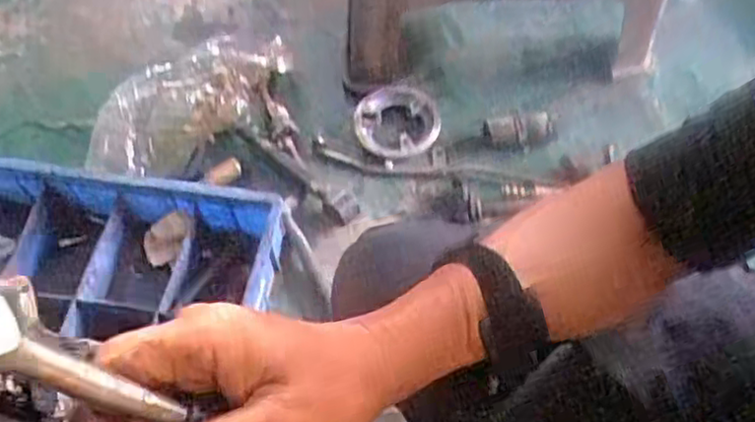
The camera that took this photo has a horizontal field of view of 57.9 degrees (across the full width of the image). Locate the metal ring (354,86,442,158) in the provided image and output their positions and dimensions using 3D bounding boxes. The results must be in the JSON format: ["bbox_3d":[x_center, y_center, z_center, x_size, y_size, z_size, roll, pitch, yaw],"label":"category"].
[{"bbox_3d":[0.028,-0.130,0.977,0.118,0.013,0.119,-2,59,4],"label":"metal ring"}]

